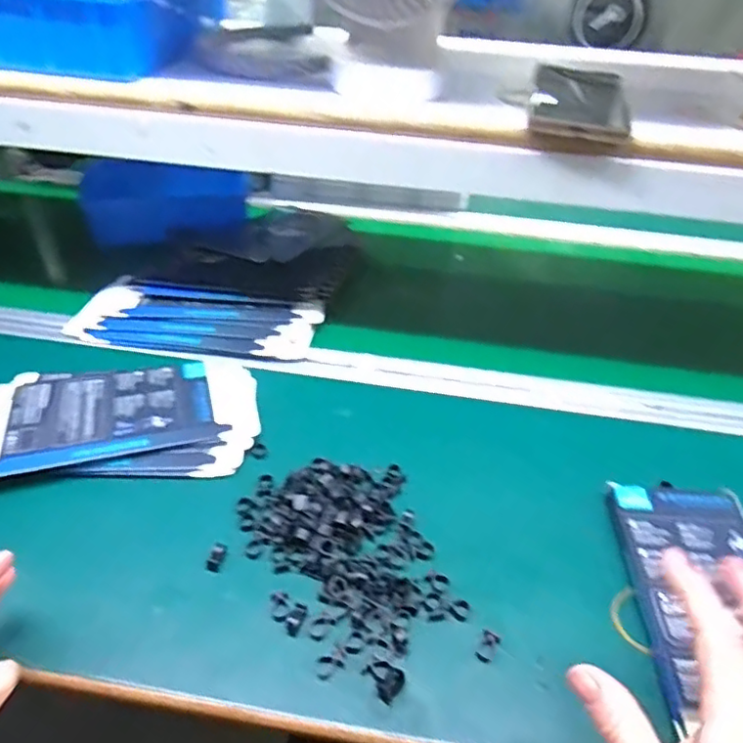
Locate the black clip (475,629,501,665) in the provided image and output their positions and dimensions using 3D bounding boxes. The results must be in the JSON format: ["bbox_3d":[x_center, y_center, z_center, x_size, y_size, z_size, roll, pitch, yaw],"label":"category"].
[{"bbox_3d":[0.073,0.173,0.380,0.011,0.006,0.019,24,45,21],"label":"black clip"}]

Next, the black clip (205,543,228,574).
[{"bbox_3d":[-0.107,0.128,0.419,0.010,0.010,0.018,13,42,10],"label":"black clip"}]

